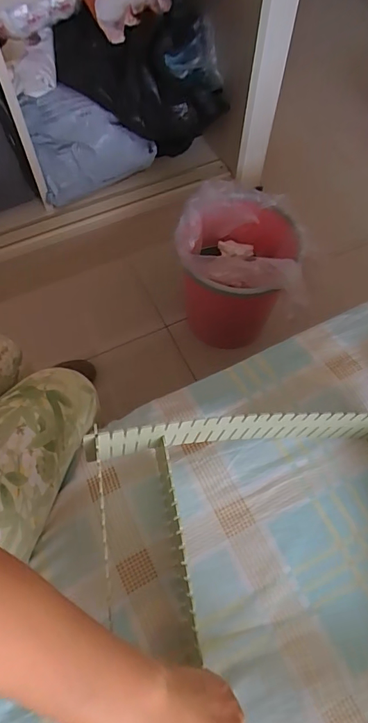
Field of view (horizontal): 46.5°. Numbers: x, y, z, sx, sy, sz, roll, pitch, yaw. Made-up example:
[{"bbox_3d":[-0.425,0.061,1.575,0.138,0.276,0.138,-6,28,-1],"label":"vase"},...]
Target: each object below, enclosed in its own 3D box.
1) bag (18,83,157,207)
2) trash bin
[{"bbox_3d":[-0.211,-0.510,1.032,0.285,0.215,0.129,-15,66,-8],"label":"bag"},{"bbox_3d":[0.120,-0.202,0.980,0.233,0.340,0.254,0,65,-1],"label":"trash bin"}]

